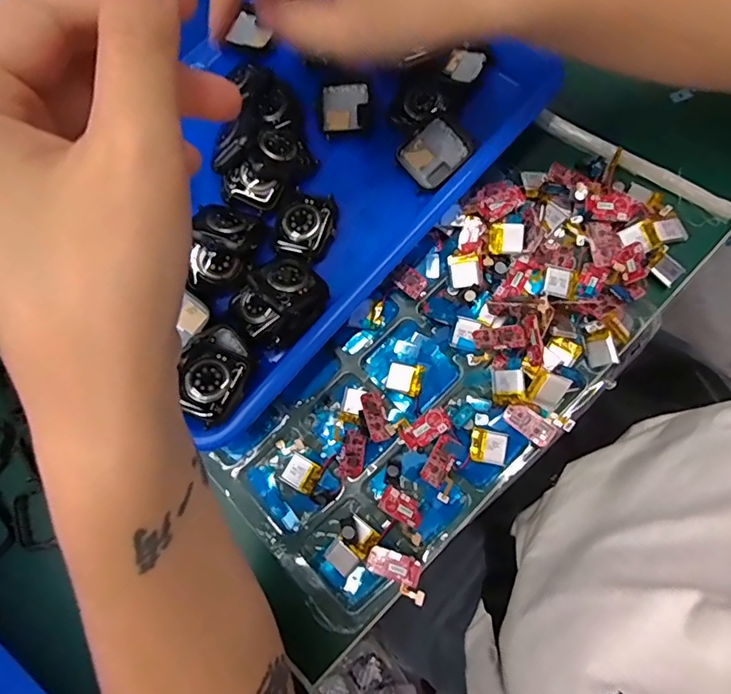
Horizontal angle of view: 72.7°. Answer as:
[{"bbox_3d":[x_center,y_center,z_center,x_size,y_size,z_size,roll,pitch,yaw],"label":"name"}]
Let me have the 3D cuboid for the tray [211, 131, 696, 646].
[{"bbox_3d":[0.059,0.006,0.298,0.132,0.031,0.312,43,84,12],"label":"tray"}]

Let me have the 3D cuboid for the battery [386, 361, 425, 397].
[{"bbox_3d":[0.024,0.019,0.300,0.020,0.006,0.018,14,79,8],"label":"battery"}]

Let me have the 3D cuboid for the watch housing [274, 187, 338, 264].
[{"bbox_3d":[-0.036,-0.076,0.310,0.034,0.007,0.043,22,80,10],"label":"watch housing"}]

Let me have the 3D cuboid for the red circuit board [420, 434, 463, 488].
[{"bbox_3d":[0.045,0.066,0.290,0.014,0.004,0.029,29,81,11],"label":"red circuit board"}]

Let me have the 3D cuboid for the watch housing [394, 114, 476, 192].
[{"bbox_3d":[0.043,-0.123,0.315,0.042,0.015,0.035,-43,77,-5],"label":"watch housing"}]

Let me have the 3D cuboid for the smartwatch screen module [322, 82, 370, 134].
[{"bbox_3d":[-0.014,-0.157,0.325,0.030,0.006,0.035,2,77,6],"label":"smartwatch screen module"}]

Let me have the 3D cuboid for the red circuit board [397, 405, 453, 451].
[{"bbox_3d":[0.035,0.048,0.291,0.029,0.008,0.015,-34,77,-3],"label":"red circuit board"}]

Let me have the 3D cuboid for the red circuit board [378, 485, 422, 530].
[{"bbox_3d":[0.021,0.092,0.285,0.028,0.004,0.015,36,59,-15],"label":"red circuit board"}]

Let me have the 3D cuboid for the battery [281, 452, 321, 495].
[{"bbox_3d":[-0.038,0.074,0.292,0.021,0.004,0.018,26,81,10],"label":"battery"}]

